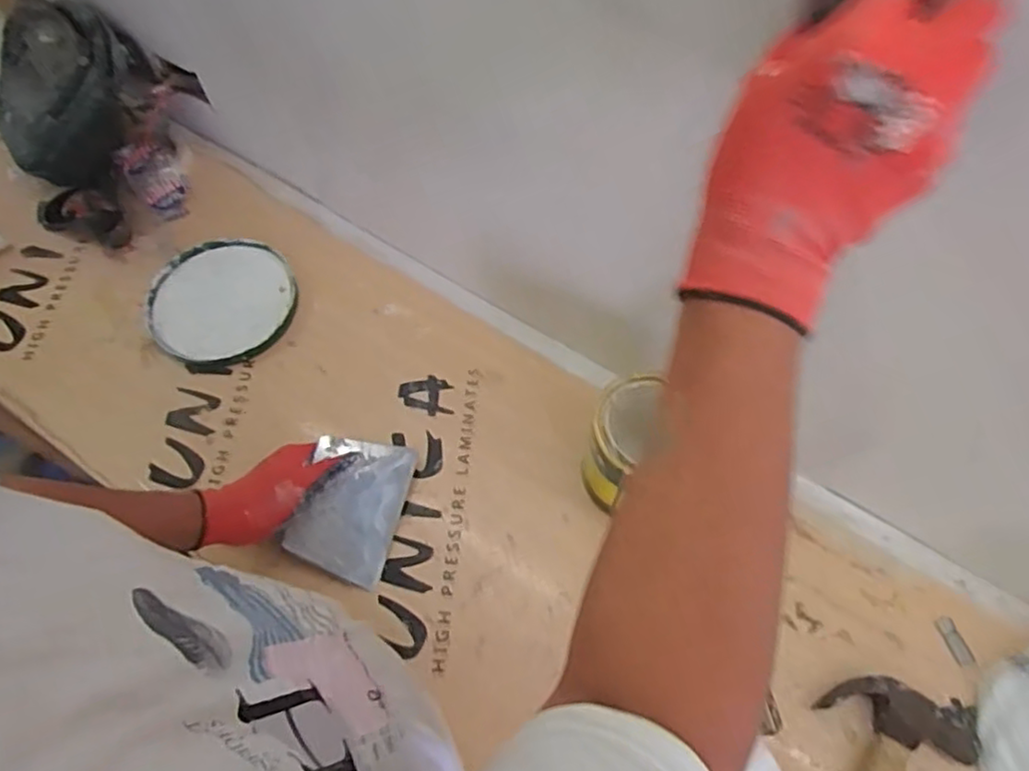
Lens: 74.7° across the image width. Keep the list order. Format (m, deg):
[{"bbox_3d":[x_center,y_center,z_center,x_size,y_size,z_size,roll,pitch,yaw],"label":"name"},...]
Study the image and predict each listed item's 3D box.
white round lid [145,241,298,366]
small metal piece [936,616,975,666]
[{"bbox_3d":[-0.347,-0.100,0.803,0.166,0.016,0.171,-24,64,-11],"label":"white round lid"},{"bbox_3d":[0.417,0.242,0.638,0.015,0.004,0.044,-12,63,-5],"label":"small metal piece"}]

